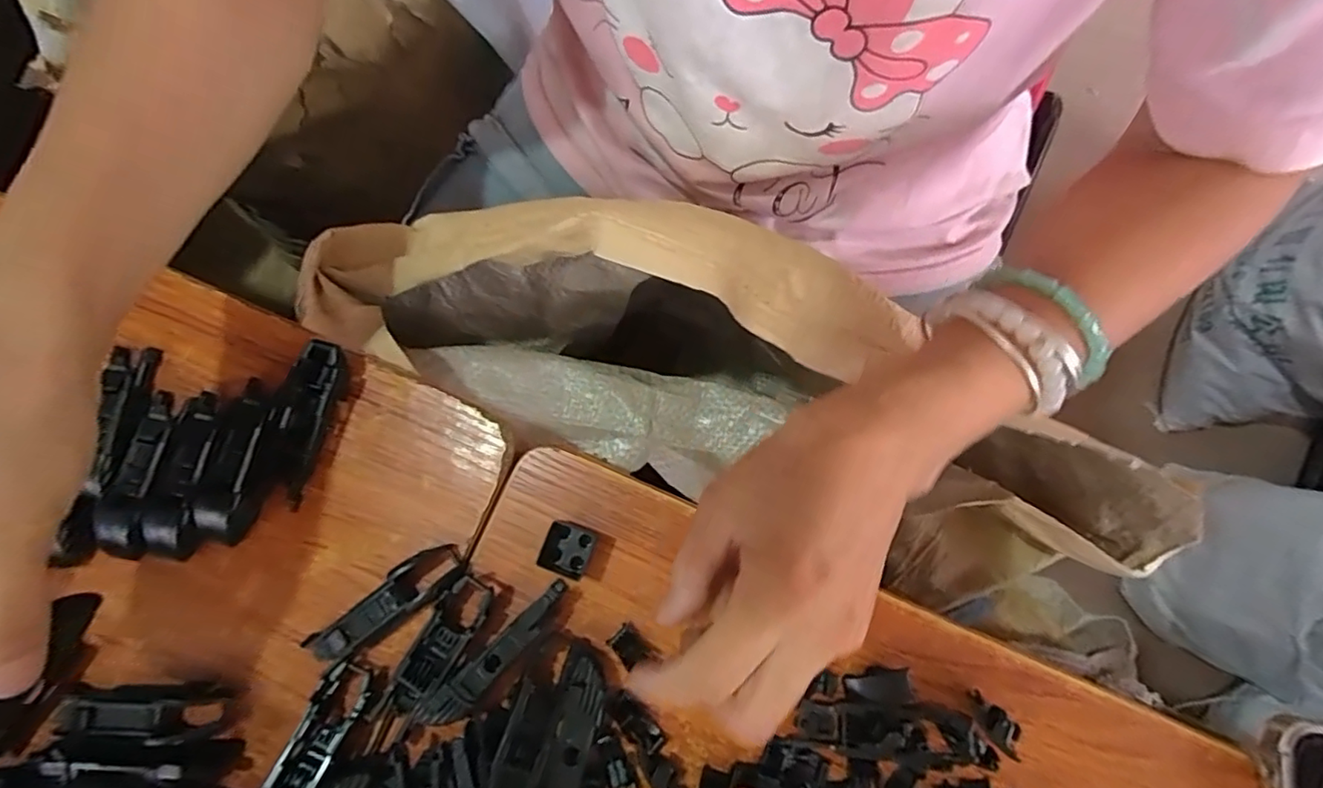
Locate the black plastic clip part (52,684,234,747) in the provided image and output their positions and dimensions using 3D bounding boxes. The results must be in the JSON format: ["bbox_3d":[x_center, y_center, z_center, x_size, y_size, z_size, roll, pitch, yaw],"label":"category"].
[{"bbox_3d":[-0.214,0.131,0.238,0.067,0.009,0.019,-2,81,2],"label":"black plastic clip part"}]

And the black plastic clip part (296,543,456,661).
[{"bbox_3d":[-0.117,0.088,0.243,0.070,0.012,0.016,-37,81,-4],"label":"black plastic clip part"}]

